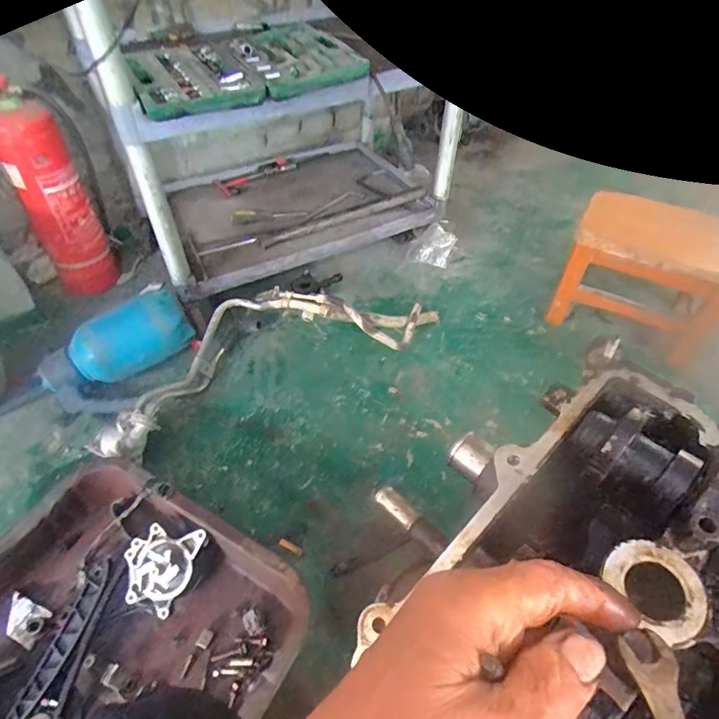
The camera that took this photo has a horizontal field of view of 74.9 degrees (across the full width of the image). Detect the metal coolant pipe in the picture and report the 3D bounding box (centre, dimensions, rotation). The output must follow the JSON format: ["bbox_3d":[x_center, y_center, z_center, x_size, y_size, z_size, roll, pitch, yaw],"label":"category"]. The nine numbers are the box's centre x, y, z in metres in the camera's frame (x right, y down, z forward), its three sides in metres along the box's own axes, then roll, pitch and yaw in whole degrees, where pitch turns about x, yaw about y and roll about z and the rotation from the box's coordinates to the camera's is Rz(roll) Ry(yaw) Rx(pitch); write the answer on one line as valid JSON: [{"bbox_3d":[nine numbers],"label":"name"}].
[{"bbox_3d":[-0.193,-0.022,0.960,0.694,0.117,0.266,-24,52,-21],"label":"metal coolant pipe"}]

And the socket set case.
[{"bbox_3d":[-0.238,-0.574,0.888,0.385,0.041,0.400,-19,50,-17],"label":"socket set case"}]

